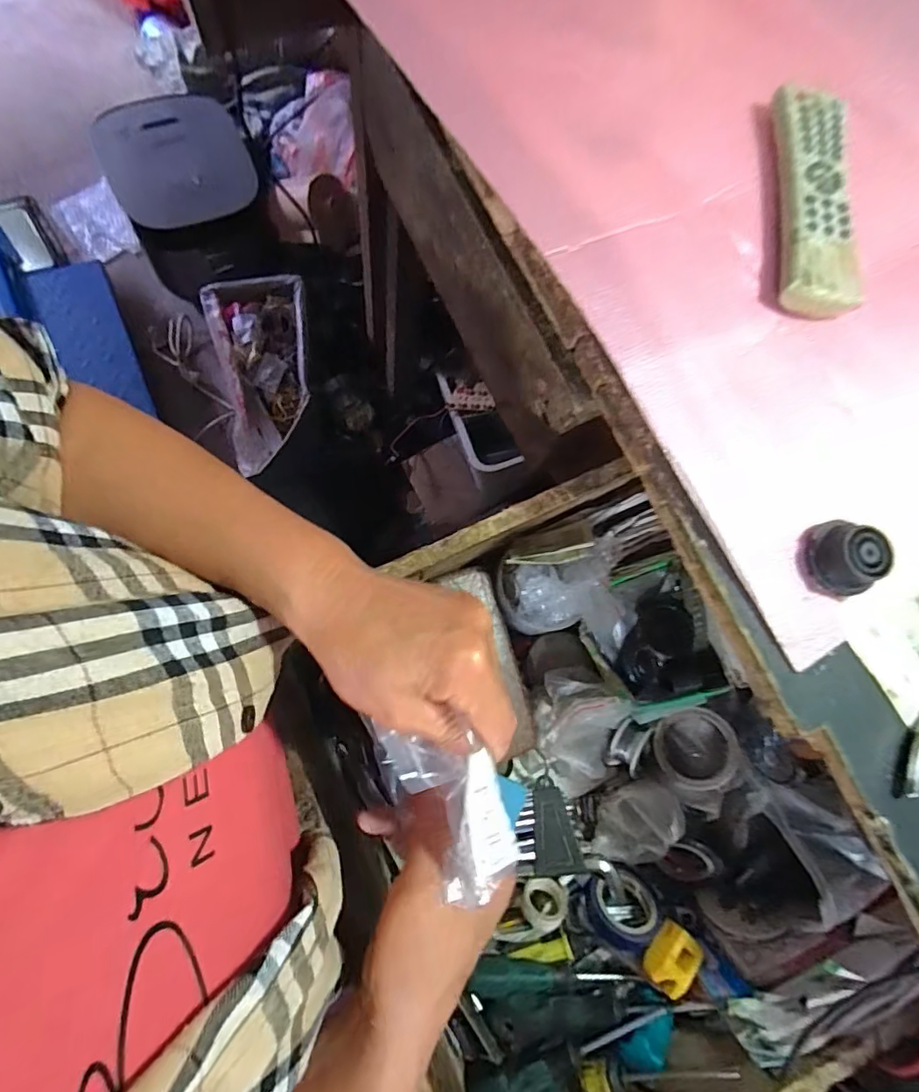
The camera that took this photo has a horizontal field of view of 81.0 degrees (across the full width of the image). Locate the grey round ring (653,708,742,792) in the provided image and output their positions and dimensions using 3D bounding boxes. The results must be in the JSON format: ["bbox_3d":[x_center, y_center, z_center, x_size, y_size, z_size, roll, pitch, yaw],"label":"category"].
[{"bbox_3d":[0.183,0.157,0.415,0.061,0.013,0.057,-6,64,12],"label":"grey round ring"}]

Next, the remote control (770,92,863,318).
[{"bbox_3d":[0.224,-0.218,0.336,0.048,0.018,0.151,7,78,-6],"label":"remote control"}]

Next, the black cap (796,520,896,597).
[{"bbox_3d":[0.201,0.006,0.284,0.034,0.026,0.038,-11,81,-10],"label":"black cap"}]

